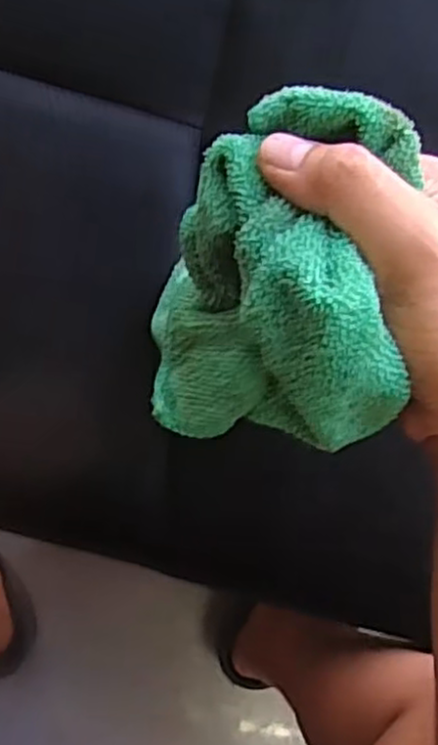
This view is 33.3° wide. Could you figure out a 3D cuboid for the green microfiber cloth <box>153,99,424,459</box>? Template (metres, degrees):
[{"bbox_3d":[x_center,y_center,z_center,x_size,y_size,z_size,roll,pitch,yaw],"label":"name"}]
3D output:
[{"bbox_3d":[0.019,-0.032,0.253,0.077,0.085,0.107,1,82,-6],"label":"green microfiber cloth"}]

